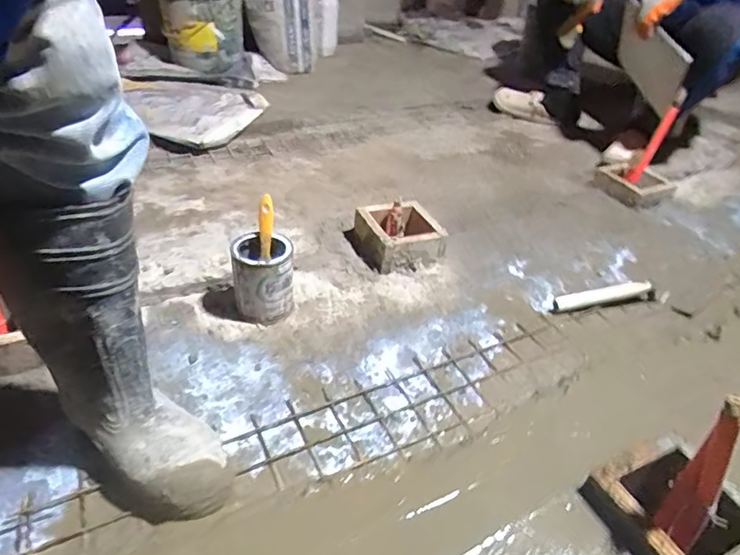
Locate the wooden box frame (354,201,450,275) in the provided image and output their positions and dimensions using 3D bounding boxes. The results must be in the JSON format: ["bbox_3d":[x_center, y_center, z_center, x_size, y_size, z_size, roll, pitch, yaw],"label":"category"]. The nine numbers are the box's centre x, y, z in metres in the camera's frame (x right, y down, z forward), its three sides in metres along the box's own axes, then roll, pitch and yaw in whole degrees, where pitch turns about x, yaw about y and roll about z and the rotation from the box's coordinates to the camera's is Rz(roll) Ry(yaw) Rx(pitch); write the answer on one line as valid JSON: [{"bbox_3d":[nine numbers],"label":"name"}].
[{"bbox_3d":[0.061,-0.097,1.069,0.161,0.083,0.168,-15,41,-23],"label":"wooden box frame"}]

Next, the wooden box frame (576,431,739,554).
[{"bbox_3d":[0.359,0.275,0.575,0.160,0.040,0.158,-13,41,-22],"label":"wooden box frame"}]

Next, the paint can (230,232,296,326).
[{"bbox_3d":[-0.187,0.006,0.864,0.105,0.136,0.115,-6,38,-13],"label":"paint can"}]

